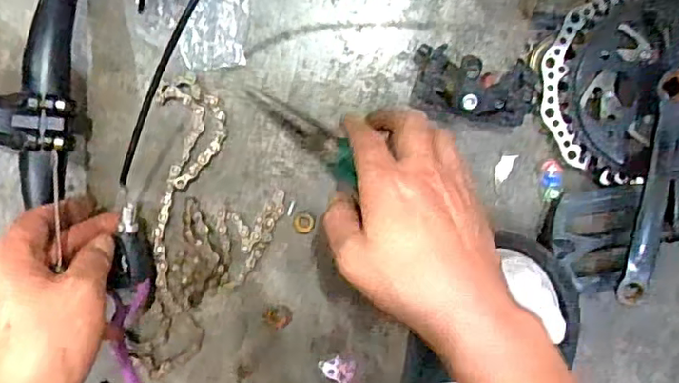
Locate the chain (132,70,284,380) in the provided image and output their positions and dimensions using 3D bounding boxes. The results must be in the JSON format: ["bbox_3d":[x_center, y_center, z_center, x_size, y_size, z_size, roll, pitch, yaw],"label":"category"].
[{"bbox_3d":[-0.101,0.033,0.461,0.100,0.019,0.222,6,94,-2],"label":"chain"}]

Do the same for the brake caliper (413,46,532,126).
[{"bbox_3d":[0.104,-0.079,0.445,0.090,0.052,0.049,9,94,-2],"label":"brake caliper"}]

